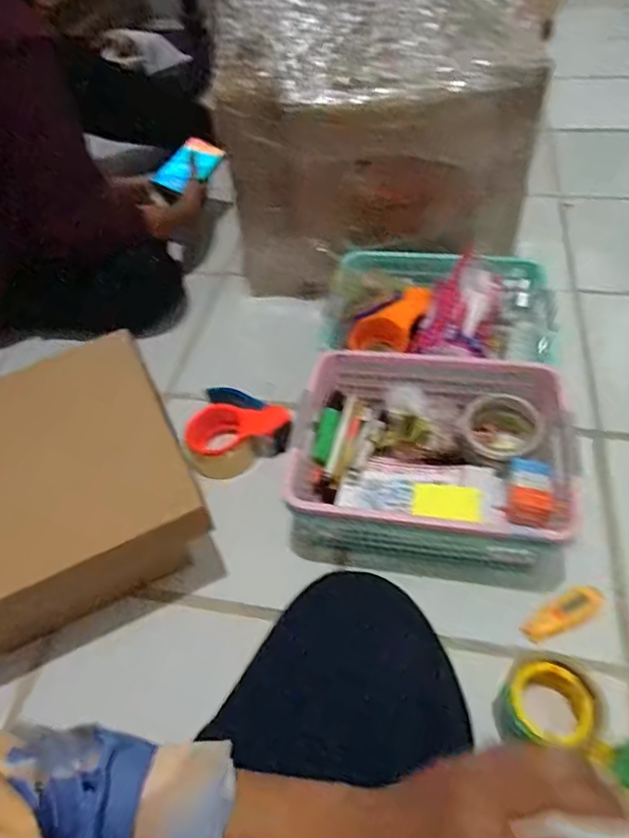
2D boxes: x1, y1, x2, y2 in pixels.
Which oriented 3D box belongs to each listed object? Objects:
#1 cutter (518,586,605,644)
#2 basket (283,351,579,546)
[{"bbox_3d":[0.267,0.206,0.608,0.101,0.007,0.031,-26,52,-16],"label":"cutter"},{"bbox_3d":[0.137,0.036,0.700,0.293,0.099,0.253,6,51,10],"label":"basket"}]

